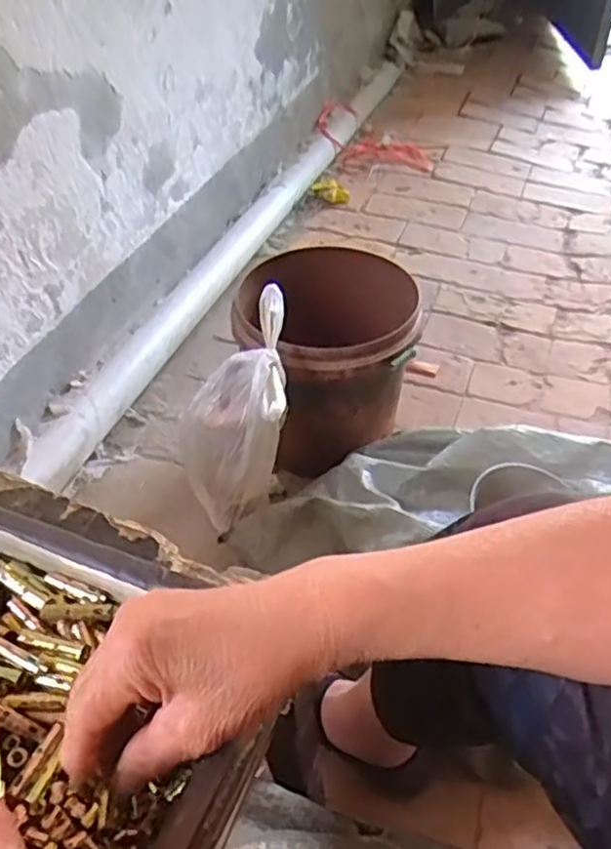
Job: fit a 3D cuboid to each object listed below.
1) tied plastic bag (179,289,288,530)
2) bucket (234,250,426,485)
[{"bbox_3d":[-0.092,0.003,0.885,0.138,0.295,0.123,-1,43,-1],"label":"tied plastic bag"},{"bbox_3d":[0.032,-0.084,1.035,0.254,0.266,0.219,-4,43,-3],"label":"bucket"}]

